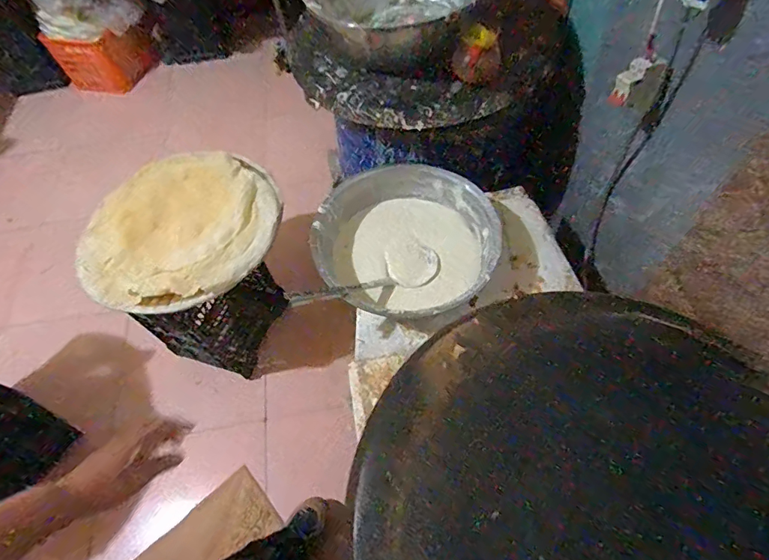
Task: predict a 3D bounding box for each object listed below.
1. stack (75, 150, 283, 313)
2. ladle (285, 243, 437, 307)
[{"bbox_3d":[-0.552,-0.155,1.196,0.533,0.071,0.537,-23,60,-9],"label":"stack"},{"bbox_3d":[-0.019,-0.006,0.874,0.297,0.054,0.117,-20,56,-35],"label":"ladle"}]

